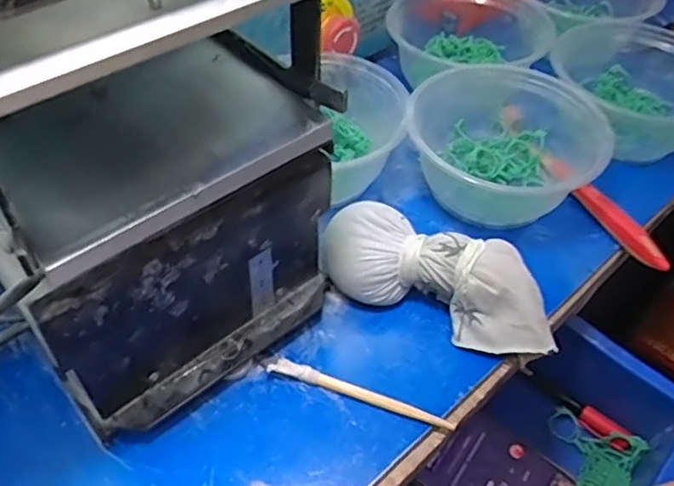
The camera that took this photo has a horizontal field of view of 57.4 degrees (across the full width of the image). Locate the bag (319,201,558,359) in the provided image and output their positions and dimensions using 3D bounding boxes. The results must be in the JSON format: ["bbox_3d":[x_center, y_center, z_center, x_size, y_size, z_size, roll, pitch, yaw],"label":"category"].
[{"bbox_3d":[0.062,0.021,0.375,0.140,0.048,0.051,20,50,14],"label":"bag"}]

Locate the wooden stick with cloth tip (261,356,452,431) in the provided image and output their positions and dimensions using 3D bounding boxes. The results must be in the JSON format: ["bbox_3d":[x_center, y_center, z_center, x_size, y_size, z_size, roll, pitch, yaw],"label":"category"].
[{"bbox_3d":[0.013,0.084,0.345,0.105,0.010,0.011,17,49,12],"label":"wooden stick with cloth tip"}]

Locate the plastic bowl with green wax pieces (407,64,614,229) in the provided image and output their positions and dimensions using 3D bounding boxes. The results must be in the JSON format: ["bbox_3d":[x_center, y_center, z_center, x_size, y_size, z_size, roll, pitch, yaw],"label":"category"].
[{"bbox_3d":[0.115,-0.065,0.441,0.128,0.063,0.125,2,48,-2],"label":"plastic bowl with green wax pieces"}]

